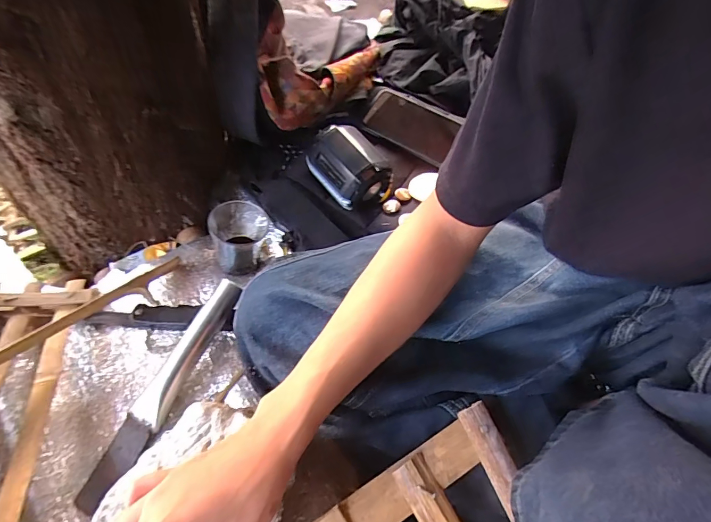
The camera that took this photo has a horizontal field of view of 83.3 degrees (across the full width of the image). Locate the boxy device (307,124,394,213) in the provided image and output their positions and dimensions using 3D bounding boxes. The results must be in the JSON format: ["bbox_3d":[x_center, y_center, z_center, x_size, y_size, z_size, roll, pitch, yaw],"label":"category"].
[{"bbox_3d":[-0.008,-0.122,0.535,0.079,0.076,0.095,-27,61,-17],"label":"boxy device"}]

